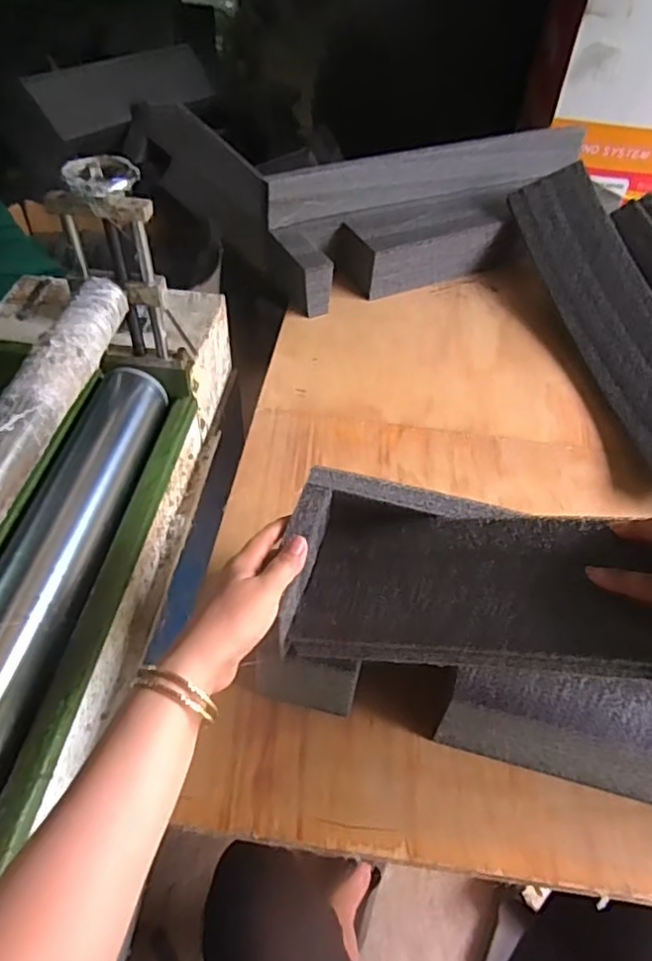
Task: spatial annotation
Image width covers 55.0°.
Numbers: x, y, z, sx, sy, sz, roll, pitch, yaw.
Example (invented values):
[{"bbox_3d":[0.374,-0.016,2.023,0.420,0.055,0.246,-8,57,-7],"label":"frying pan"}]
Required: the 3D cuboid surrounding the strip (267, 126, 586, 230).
[{"bbox_3d":[0.184,-0.509,1.027,0.601,0.071,0.039,-19,52,-18],"label":"strip"}]

